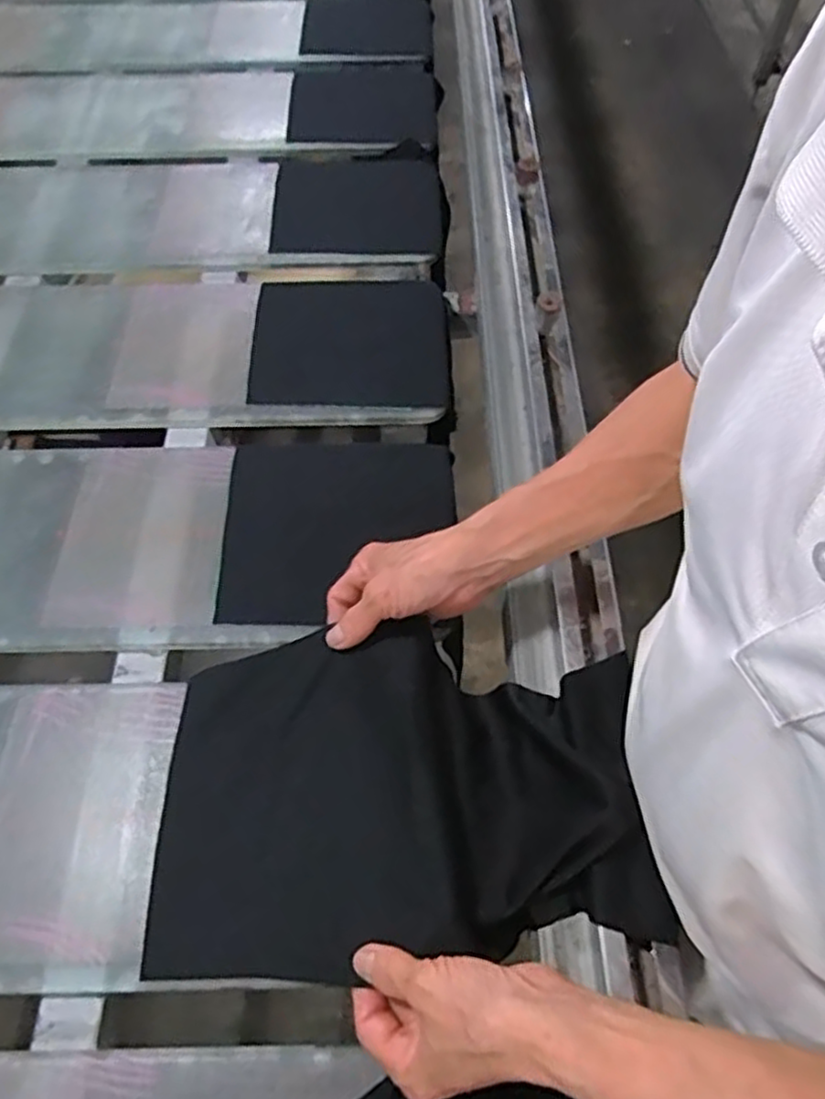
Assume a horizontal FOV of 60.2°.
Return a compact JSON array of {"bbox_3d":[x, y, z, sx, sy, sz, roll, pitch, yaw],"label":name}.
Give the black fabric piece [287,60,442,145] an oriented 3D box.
[{"bbox_3d":[-0.061,-0.593,0.931,0.188,0.009,0.199,3,59,2],"label":"black fabric piece"}]

